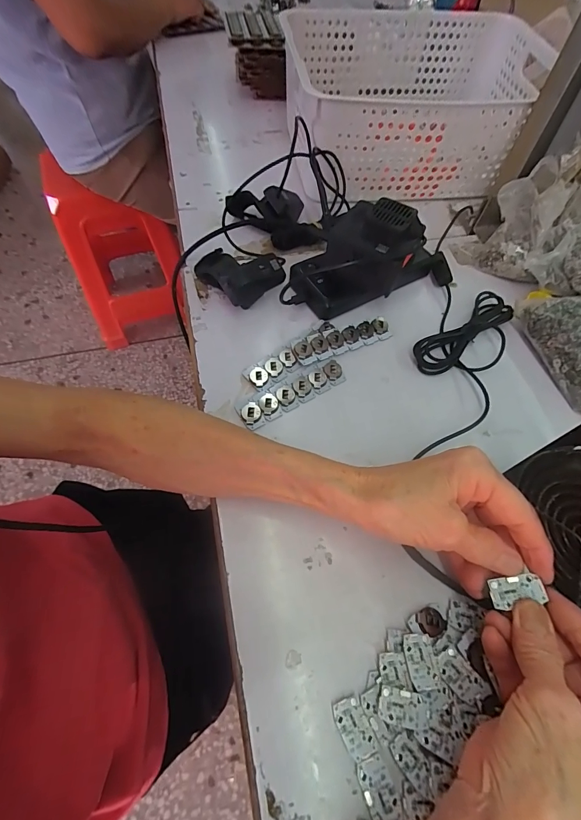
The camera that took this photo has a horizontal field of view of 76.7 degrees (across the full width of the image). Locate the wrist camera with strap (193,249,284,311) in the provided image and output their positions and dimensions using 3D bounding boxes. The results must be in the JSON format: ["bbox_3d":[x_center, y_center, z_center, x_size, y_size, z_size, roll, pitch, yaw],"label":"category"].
[{"bbox_3d":[-0.053,-0.146,0.387,0.072,0.048,0.079,-38,69,-21],"label":"wrist camera with strap"}]

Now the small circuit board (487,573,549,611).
[{"bbox_3d":[0.135,0.109,0.221,0.028,0.004,0.014,-20,61,12],"label":"small circuit board"}]

